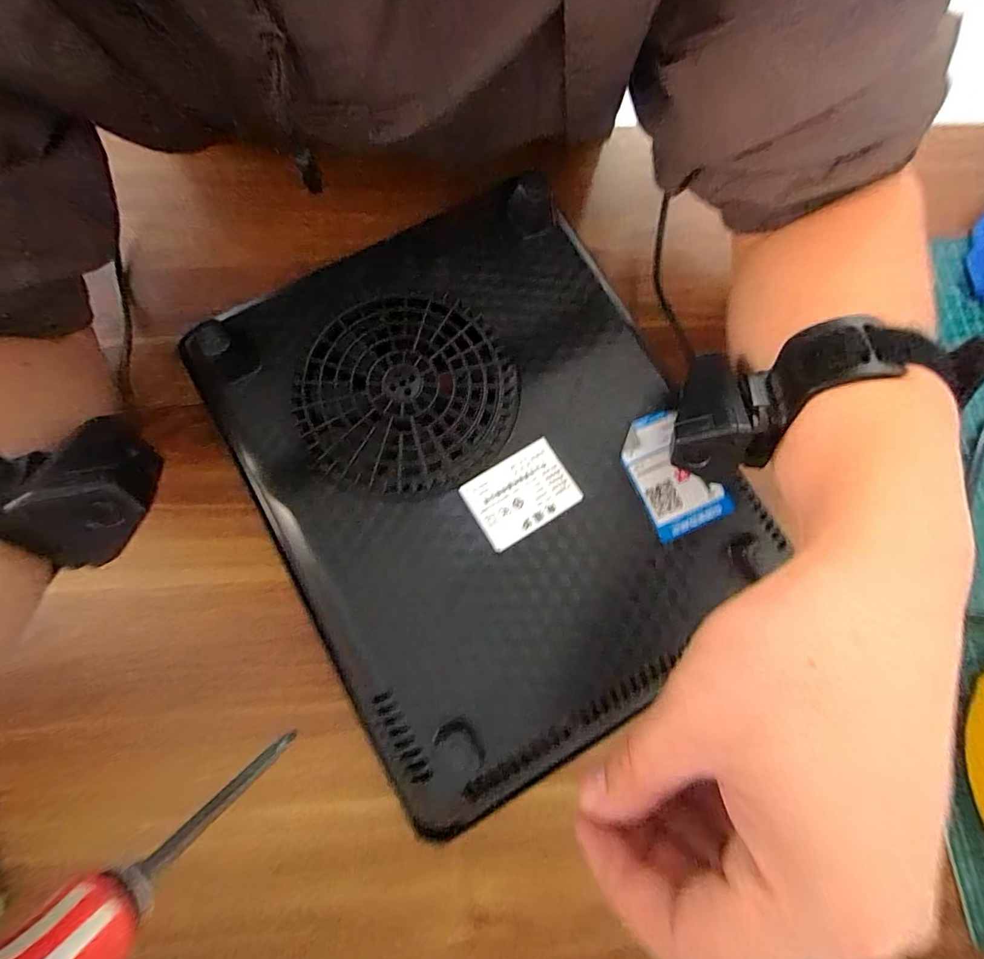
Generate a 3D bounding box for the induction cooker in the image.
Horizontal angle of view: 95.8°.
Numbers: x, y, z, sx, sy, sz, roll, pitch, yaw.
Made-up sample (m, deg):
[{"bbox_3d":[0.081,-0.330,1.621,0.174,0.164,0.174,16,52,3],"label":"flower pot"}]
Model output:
[{"bbox_3d":[-0.013,-0.002,0.264,0.256,0.057,0.314,-29,81,-6],"label":"induction cooker"}]

